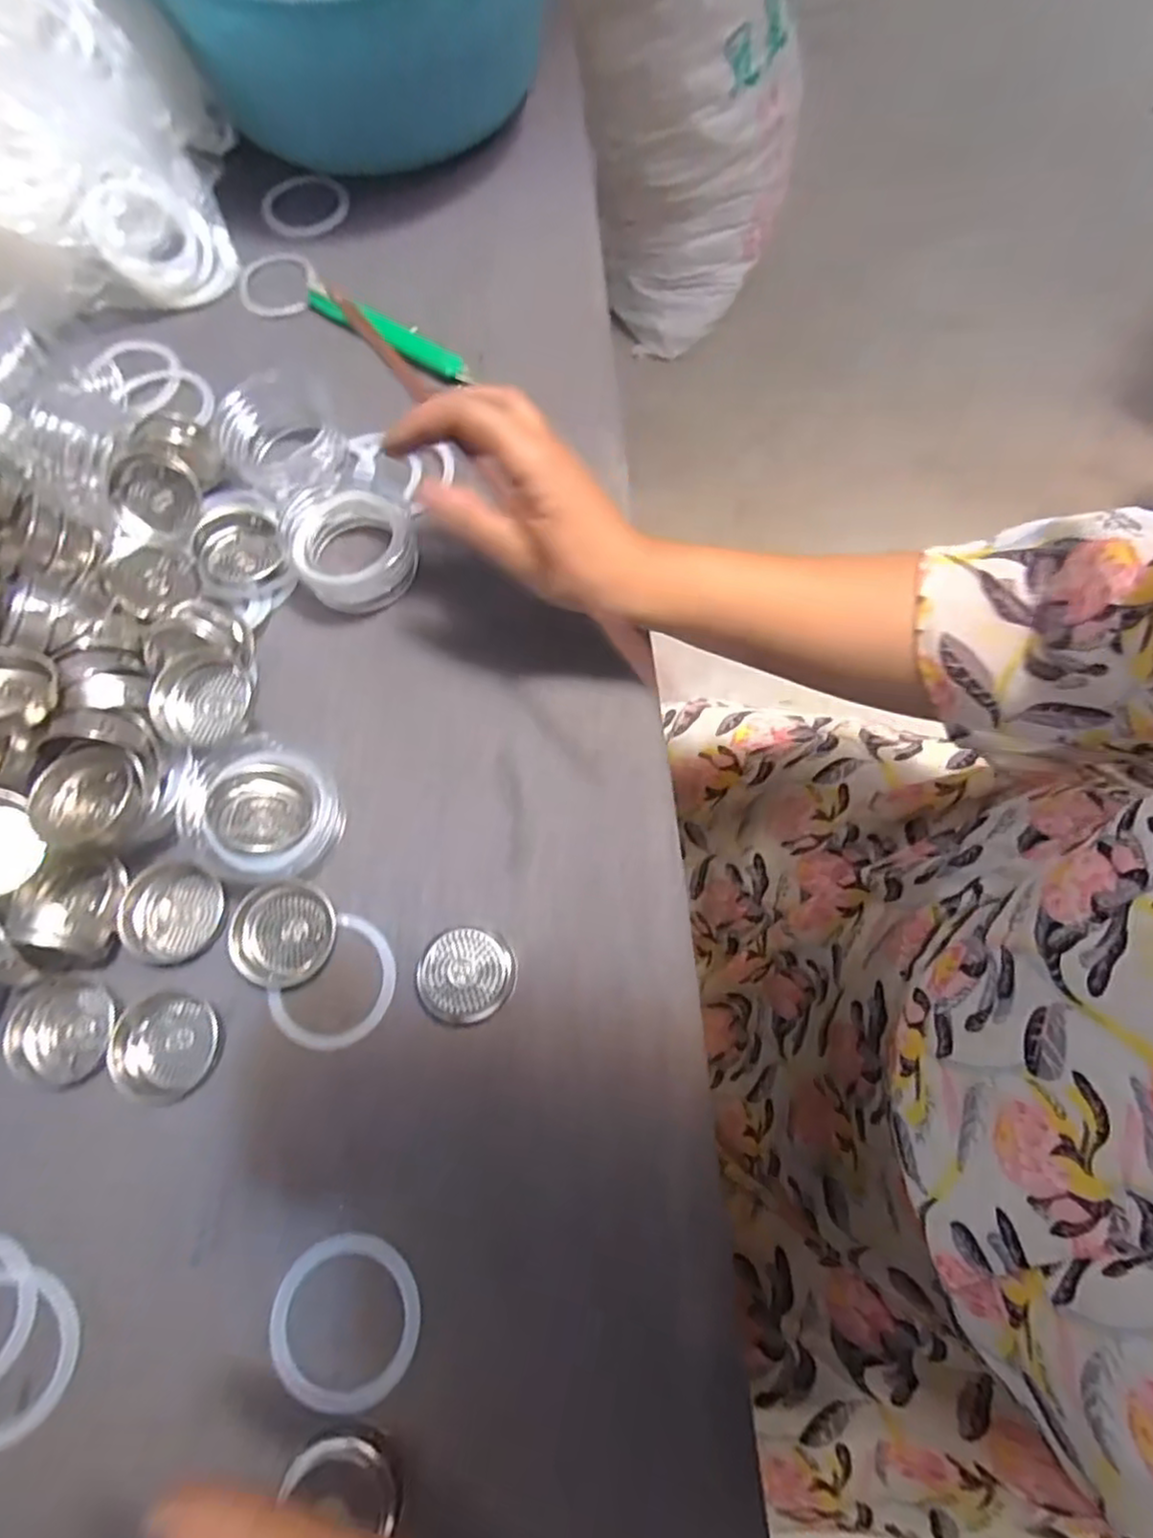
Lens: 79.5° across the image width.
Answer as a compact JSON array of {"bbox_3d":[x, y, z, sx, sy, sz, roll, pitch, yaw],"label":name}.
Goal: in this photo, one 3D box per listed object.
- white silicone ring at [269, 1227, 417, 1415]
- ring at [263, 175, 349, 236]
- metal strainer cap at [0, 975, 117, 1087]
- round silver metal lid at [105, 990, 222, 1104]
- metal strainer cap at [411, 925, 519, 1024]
[{"bbox_3d":[-0.093,0.219,0.274,0.060,0.004,0.058,0,72,0],"label":"white silicone ring"},{"bbox_3d":[-0.187,-0.389,0.481,0.059,0.010,0.056,8,72,2],"label":"ring"},{"bbox_3d":[-0.227,0.115,0.307,0.043,0.016,0.043,0,72,0],"label":"metal strainer cap"},{"bbox_3d":[-0.180,0.120,0.302,0.043,0.013,0.039,27,74,8],"label":"round silver metal lid"},{"bbox_3d":[-0.050,0.092,0.312,0.043,0.017,0.041,0,72,0],"label":"metal strainer cap"}]

